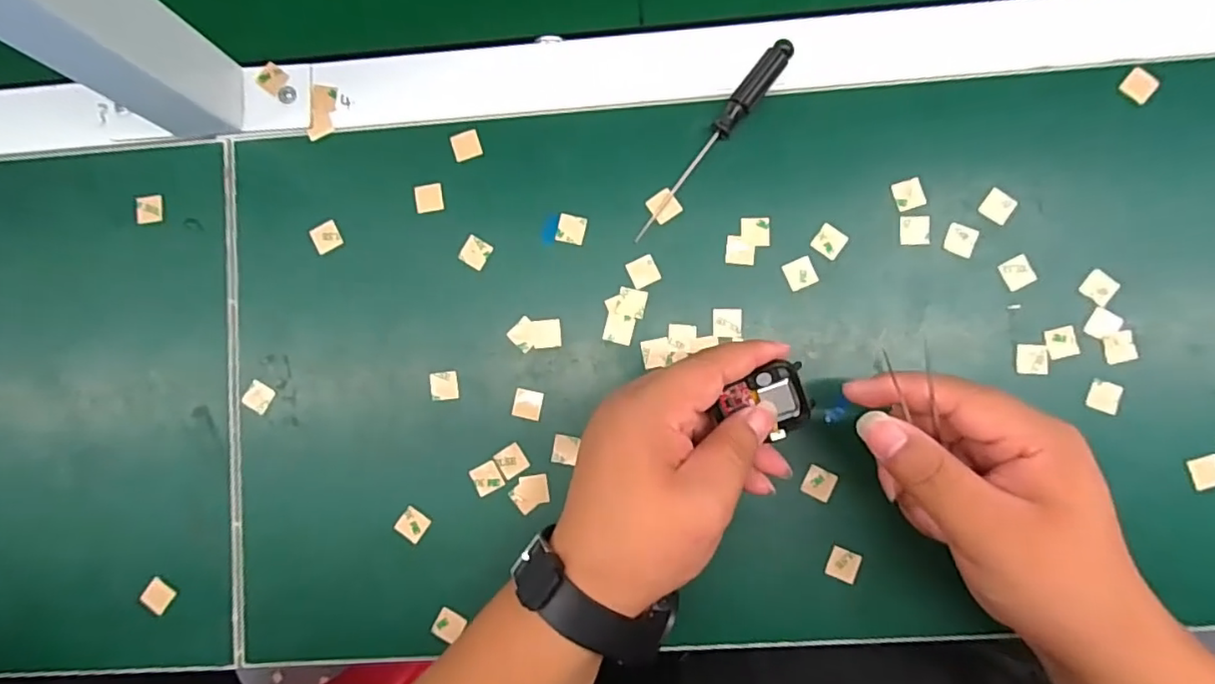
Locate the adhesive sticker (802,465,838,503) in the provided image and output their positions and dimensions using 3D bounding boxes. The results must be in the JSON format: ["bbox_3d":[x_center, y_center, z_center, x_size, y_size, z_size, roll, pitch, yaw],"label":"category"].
[{"bbox_3d":[0.113,0.076,0.319,0.016,0.004,0.016,24,87,5],"label":"adhesive sticker"}]

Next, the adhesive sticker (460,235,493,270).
[{"bbox_3d":[-0.074,-0.050,0.338,0.015,0.004,0.016,30,86,-2],"label":"adhesive sticker"}]

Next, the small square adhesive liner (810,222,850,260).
[{"bbox_3d":[0.122,-0.055,0.326,0.016,0.004,0.015,36,88,5],"label":"small square adhesive liner"}]

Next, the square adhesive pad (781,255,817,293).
[{"bbox_3d":[0.106,-0.037,0.328,0.016,0.004,0.016,-24,86,1],"label":"square adhesive pad"}]

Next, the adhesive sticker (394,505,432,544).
[{"bbox_3d":[-0.108,0.101,0.331,0.015,0.004,0.015,35,77,-4],"label":"adhesive sticker"}]

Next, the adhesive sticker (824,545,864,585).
[{"bbox_3d":[0.125,0.118,0.315,0.016,0.004,0.016,20,87,5],"label":"adhesive sticker"}]

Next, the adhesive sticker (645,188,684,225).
[{"bbox_3d":[0.032,-0.076,0.333,0.016,0.004,0.016,-37,91,0],"label":"adhesive sticker"}]

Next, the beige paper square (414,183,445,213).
[{"bbox_3d":[-0.102,-0.082,0.341,0.016,0.004,0.016,-10,85,2],"label":"beige paper square"}]

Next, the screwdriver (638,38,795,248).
[{"bbox_3d":[0.057,-0.110,0.327,0.014,0.014,0.129,38,89,5],"label":"screwdriver"}]

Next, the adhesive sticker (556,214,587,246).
[{"bbox_3d":[-0.020,-0.063,0.336,0.016,0.004,0.016,11,87,3],"label":"adhesive sticker"}]

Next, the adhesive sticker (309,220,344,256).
[{"bbox_3d":[-0.161,-0.060,0.344,0.017,0.004,0.015,-32,85,0],"label":"adhesive sticker"}]

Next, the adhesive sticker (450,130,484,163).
[{"bbox_3d":[-0.080,-0.112,0.342,0.017,0.004,0.017,-20,82,-6],"label":"adhesive sticker"}]

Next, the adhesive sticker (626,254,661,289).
[{"bbox_3d":[0.020,-0.039,0.333,0.015,0.004,0.016,-26,87,0],"label":"adhesive sticker"}]

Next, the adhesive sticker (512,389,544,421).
[{"bbox_3d":[-0.044,0.035,0.332,0.015,0.004,0.016,12,83,-2],"label":"adhesive sticker"}]

